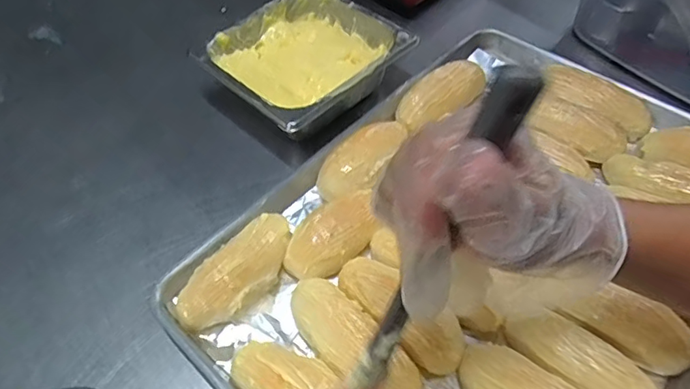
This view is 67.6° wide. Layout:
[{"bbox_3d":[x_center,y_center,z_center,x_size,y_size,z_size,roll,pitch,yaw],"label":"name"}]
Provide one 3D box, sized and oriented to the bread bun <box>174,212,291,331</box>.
[{"bbox_3d":[-0.079,0.061,0.396,0.046,0.046,0.110,33,60,24],"label":"bread bun"}]

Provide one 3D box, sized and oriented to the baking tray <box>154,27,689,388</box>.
[{"bbox_3d":[0.120,0.038,0.410,0.346,0.046,0.446,35,60,25],"label":"baking tray"}]

